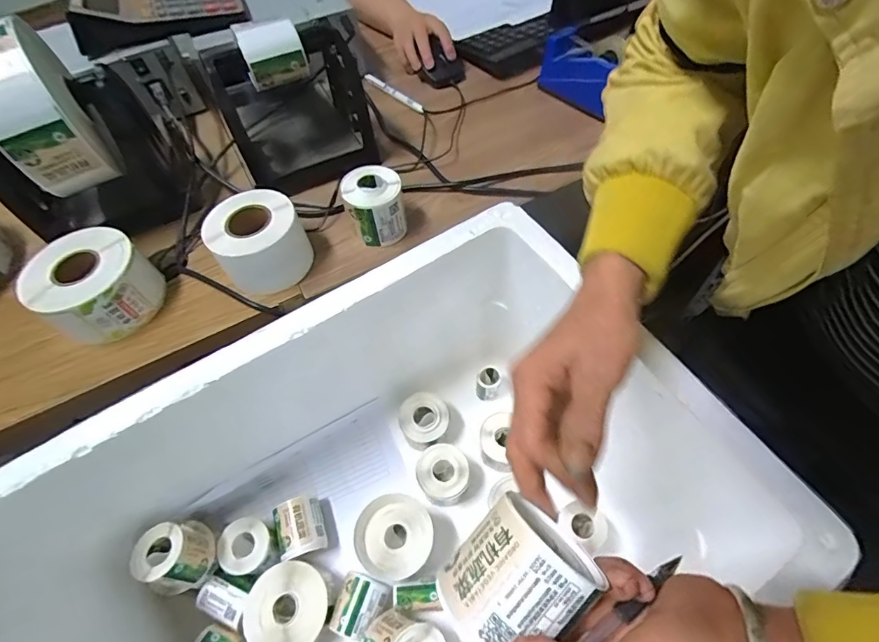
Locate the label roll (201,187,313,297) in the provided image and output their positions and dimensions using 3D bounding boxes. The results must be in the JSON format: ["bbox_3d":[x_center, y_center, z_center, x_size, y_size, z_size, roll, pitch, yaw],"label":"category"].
[{"bbox_3d":[-0.177,-0.079,0.450,0.082,0.066,0.079,-2,57,3],"label":"label roll"}]

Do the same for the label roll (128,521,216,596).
[{"bbox_3d":[-0.286,0.255,0.490,0.058,0.071,0.068,9,58,10],"label":"label roll"}]

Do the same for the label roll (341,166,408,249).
[{"bbox_3d":[-0.067,-0.119,0.472,0.055,0.060,0.055,-20,58,-9],"label":"label roll"}]

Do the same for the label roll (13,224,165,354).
[{"bbox_3d":[-0.326,-0.033,0.430,0.083,0.070,0.096,25,62,19],"label":"label roll"}]

